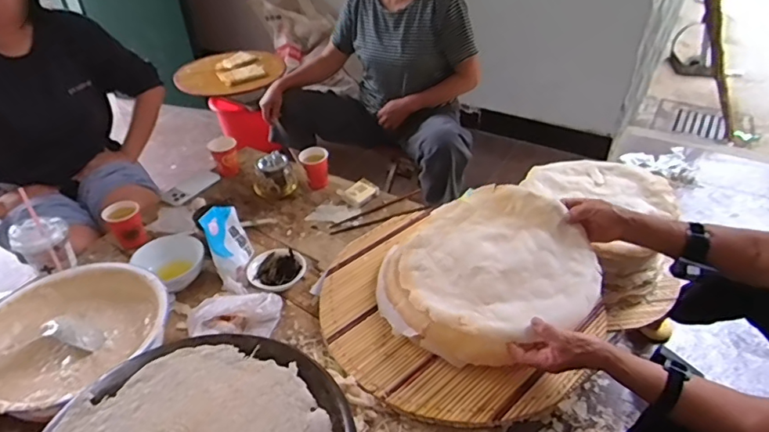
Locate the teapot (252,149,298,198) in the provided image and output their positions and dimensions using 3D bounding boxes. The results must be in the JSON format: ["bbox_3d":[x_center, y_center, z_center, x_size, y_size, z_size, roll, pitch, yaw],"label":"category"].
[{"bbox_3d":[-0.281,-0.106,1.303,0.104,0.095,0.110,-11,39,-12],"label":"teapot"}]

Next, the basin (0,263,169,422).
[{"bbox_3d":[-0.519,0.216,0.872,0.317,0.101,0.290,-1,38,1],"label":"basin"}]

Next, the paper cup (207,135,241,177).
[{"bbox_3d":[-0.432,-0.159,1.391,0.068,0.089,0.080,-10,38,-10],"label":"paper cup"}]

